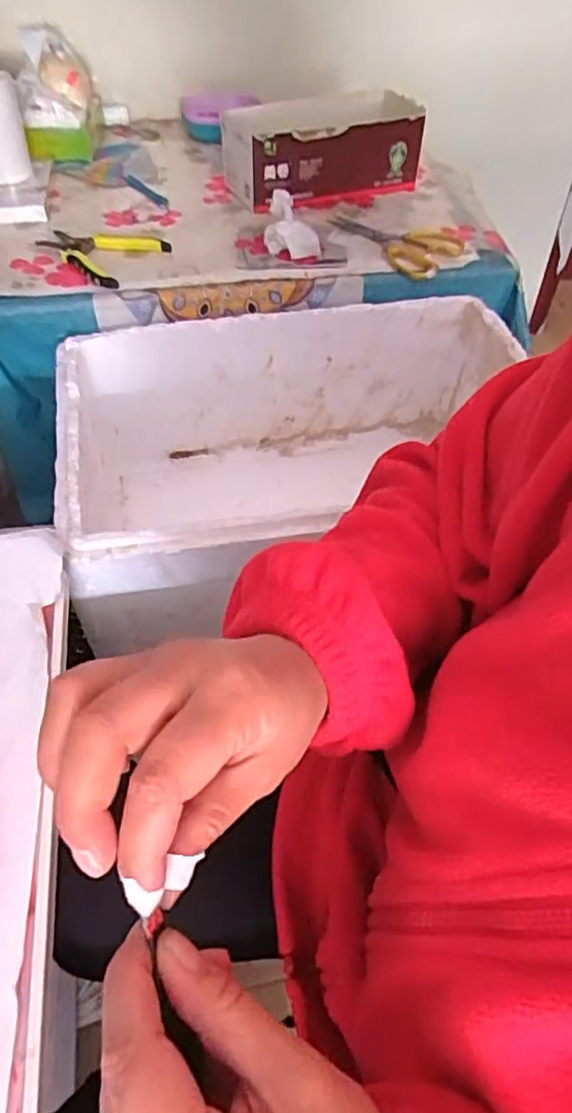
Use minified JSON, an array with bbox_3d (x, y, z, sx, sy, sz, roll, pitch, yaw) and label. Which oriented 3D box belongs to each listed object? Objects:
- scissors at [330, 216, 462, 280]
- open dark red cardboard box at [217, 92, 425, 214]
[{"bbox_3d":[0.139,-0.406,0.833,0.165,0.019,0.102,35,58,25],"label":"scissors"},{"bbox_3d":[0.051,-0.566,0.905,0.265,0.100,0.135,-20,53,-17],"label":"open dark red cardboard box"}]

